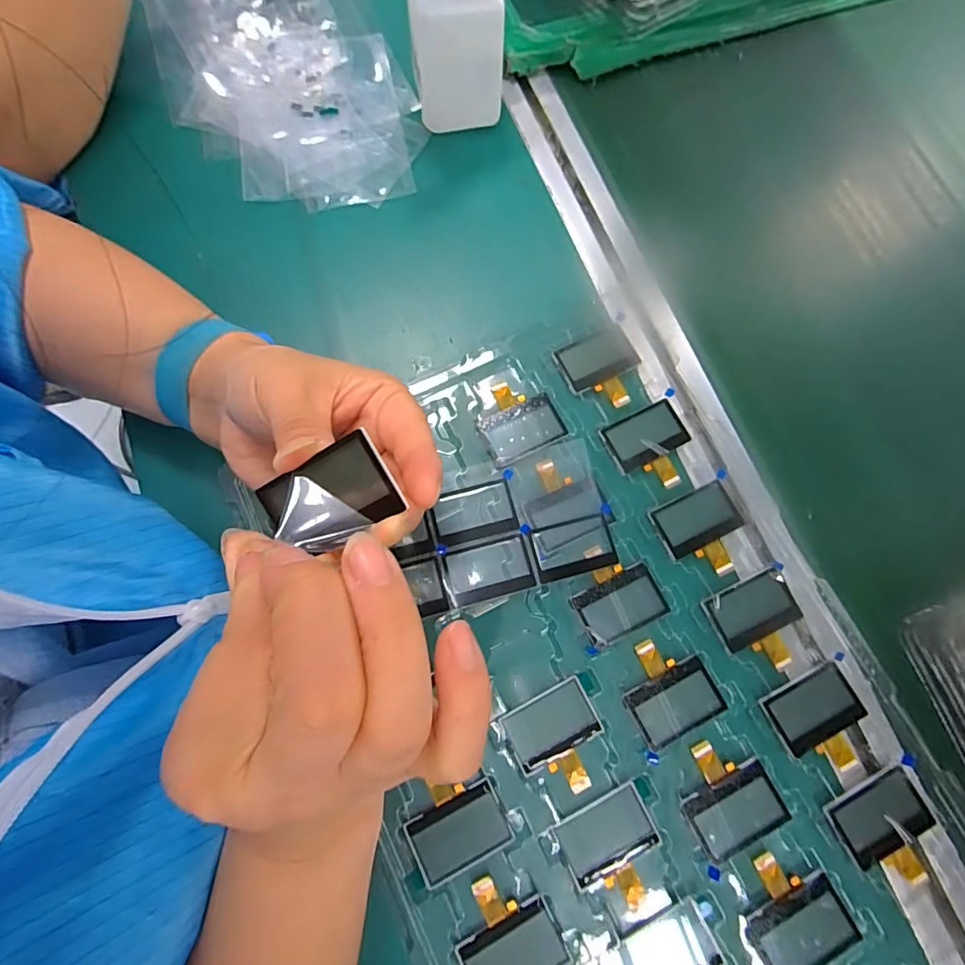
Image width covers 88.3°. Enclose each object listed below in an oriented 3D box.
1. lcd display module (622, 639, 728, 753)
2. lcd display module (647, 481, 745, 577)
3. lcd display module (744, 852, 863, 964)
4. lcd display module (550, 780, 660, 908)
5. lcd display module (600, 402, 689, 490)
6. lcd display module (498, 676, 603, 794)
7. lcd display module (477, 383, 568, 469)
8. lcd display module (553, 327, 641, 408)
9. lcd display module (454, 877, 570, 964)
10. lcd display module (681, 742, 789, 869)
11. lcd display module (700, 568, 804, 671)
[{"bbox_3d":[0.096,0.107,0.259,0.047,0.004,0.047,-24,77,-7],"label":"lcd display module"},{"bbox_3d":[0.124,0.028,0.278,0.047,0.004,0.047,-23,76,-7],"label":"lcd display module"},{"bbox_3d":[0.147,0.205,0.236,0.047,0.004,0.049,-27,77,-8],"label":"lcd display module"},{"bbox_3d":[0.064,0.179,0.238,0.045,0.004,0.046,-25,77,-7],"label":"lcd display module"},{"bbox_3d":[0.099,-0.020,0.290,0.047,0.004,0.046,-24,77,-7],"label":"lcd display module"},{"bbox_3d":[0.039,0.132,0.253,0.045,0.004,0.047,-26,77,-7],"label":"lcd display module"},{"bbox_3d":[0.020,-0.037,0.292,0.045,0.004,0.045,-26,77,-7],"label":"lcd display module"},{"bbox_3d":[0.074,-0.068,0.300,0.045,0.004,0.047,-25,77,-7],"label":"lcd display module"},{"bbox_3d":[0.010,0.212,0.231,0.045,0.004,0.048,-28,77,-8],"label":"lcd display module"},{"bbox_3d":[0.122,0.156,0.248,0.046,0.004,0.049,-26,77,-8],"label":"lcd display module"},{"bbox_3d":[0.150,0.076,0.267,0.047,0.004,0.047,-23,76,-7],"label":"lcd display module"}]

